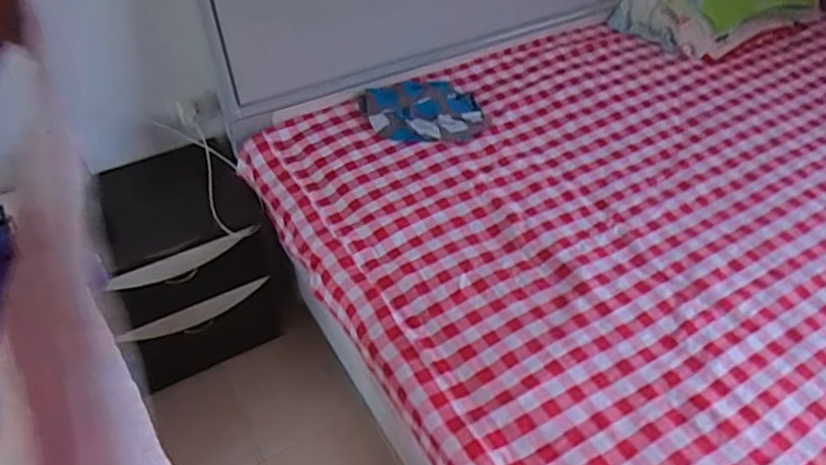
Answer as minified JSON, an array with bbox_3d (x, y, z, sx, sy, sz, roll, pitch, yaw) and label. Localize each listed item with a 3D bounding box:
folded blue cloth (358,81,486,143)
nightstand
[{"bbox_3d":[0.027,-0.275,1.449,0.262,0.033,0.225,-13,46,-12],"label":"folded blue cloth"},{"bbox_3d":[-0.502,0.096,1.486,0.364,0.443,0.355,-14,46,-15],"label":"nightstand"}]

